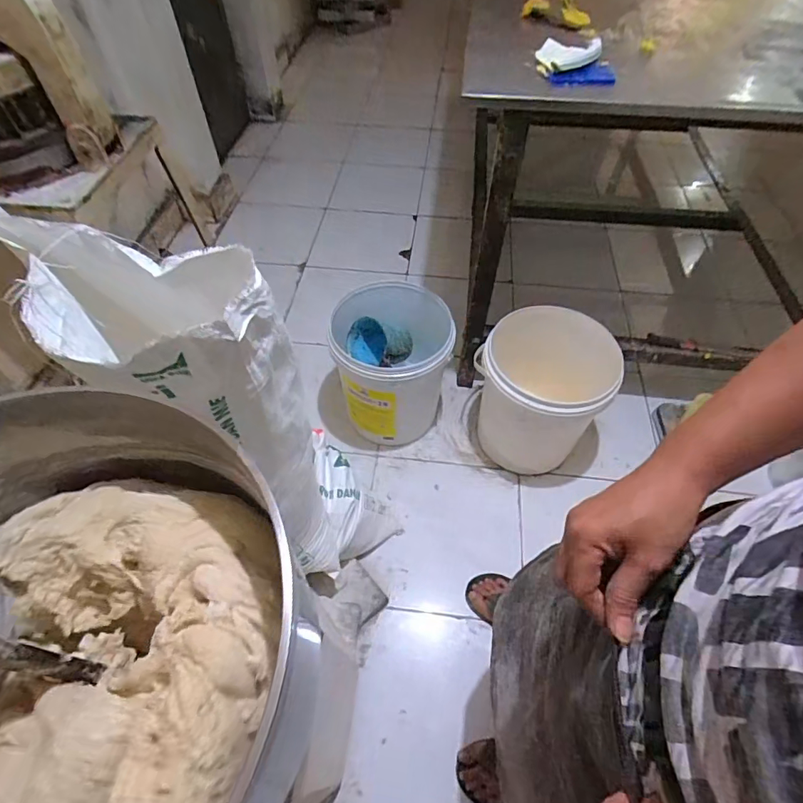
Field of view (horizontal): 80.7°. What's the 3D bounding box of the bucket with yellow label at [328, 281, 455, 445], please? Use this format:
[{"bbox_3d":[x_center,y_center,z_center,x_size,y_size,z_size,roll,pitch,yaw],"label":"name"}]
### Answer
[{"bbox_3d":[-0.014,-0.081,1.296,0.292,0.357,0.300,0,54,0],"label":"bucket with yellow label"}]

